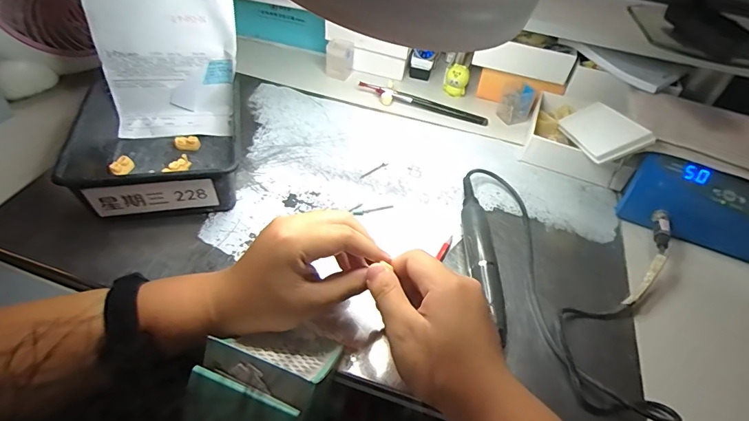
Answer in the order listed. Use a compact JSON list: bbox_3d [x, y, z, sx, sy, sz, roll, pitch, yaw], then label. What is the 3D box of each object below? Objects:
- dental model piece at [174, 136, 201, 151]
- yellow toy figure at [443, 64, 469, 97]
[{"bbox_3d":[-0.223,-0.080,0.501,0.027,0.015,0.013,-3,48,-10],"label":"dental model piece"},{"bbox_3d":[0.123,-0.195,0.632,0.033,0.049,0.026,12,47,5],"label":"yellow toy figure"}]

